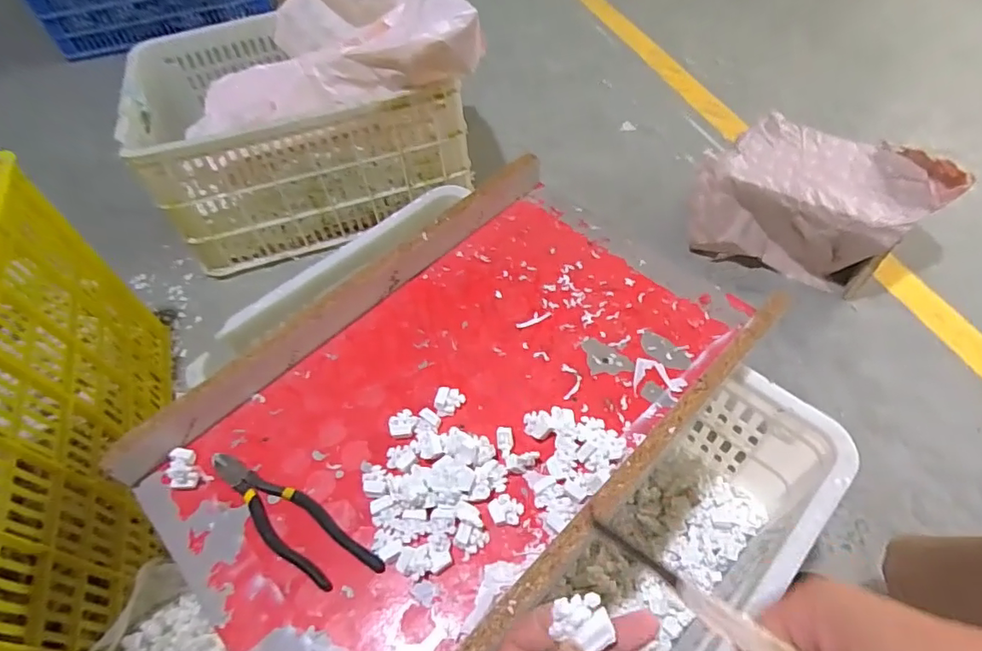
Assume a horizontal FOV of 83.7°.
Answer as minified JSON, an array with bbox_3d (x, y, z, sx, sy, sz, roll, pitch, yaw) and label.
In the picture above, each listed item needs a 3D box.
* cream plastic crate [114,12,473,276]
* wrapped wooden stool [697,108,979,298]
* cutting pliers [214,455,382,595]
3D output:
[{"bbox_3d":[-0.382,-0.406,1.144,0.565,0.295,0.413,-19,56,-9],"label":"cream plastic crate"},{"bbox_3d":[0.575,-0.216,1.006,0.380,0.181,0.227,21,59,18],"label":"wrapped wooden stool"},{"bbox_3d":[-0.189,0.177,0.505,0.201,0.013,0.049,30,62,22],"label":"cutting pliers"}]

